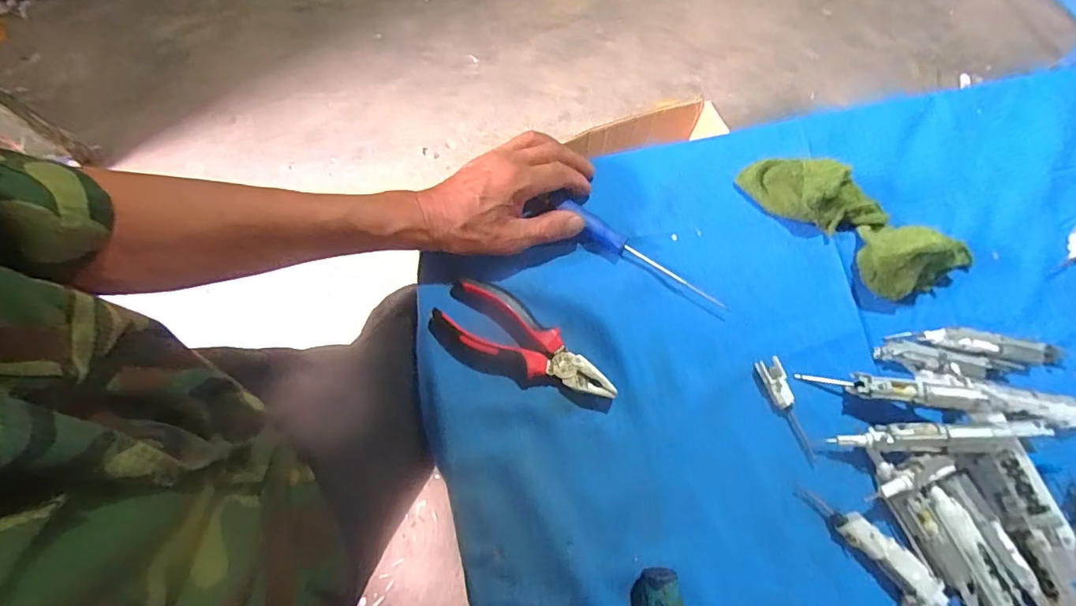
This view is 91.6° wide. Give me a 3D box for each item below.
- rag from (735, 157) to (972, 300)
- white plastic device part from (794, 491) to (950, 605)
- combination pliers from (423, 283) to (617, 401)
[{"bbox_3d":[0.275,-0.070,0.452,0.197,0.051,0.071,34,75,9],"label":"rag"},{"bbox_3d":[0.259,0.191,0.382,0.149,0.017,0.030,43,76,11],"label":"white plastic device part"},{"bbox_3d":[-0.015,0.039,0.427,0.154,0.021,0.061,32,74,8],"label":"combination pliers"}]

